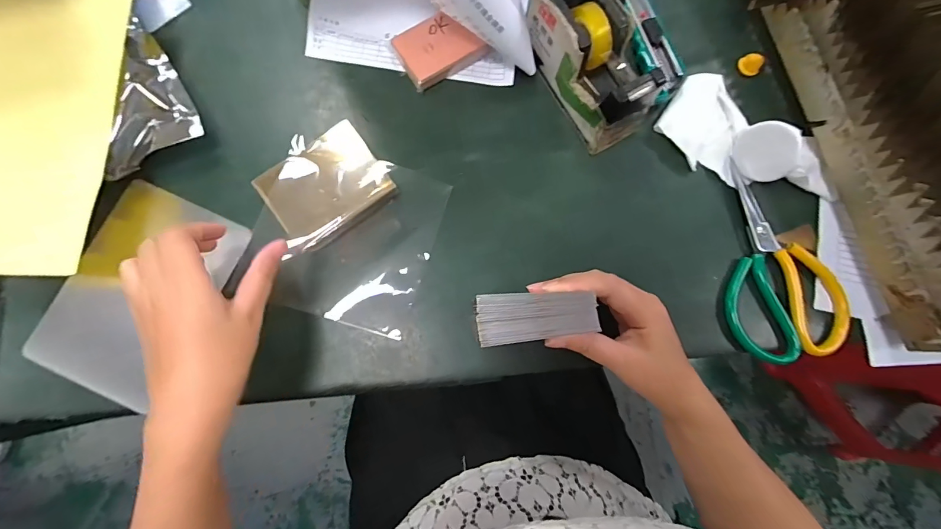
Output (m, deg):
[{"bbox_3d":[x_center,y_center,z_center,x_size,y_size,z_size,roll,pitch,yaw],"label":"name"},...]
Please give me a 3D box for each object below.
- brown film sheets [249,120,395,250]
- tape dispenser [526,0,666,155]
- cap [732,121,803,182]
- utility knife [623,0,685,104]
[{"bbox_3d":[-0.129,-0.069,0.362,0.102,0.018,0.081,-36,83,-7],"label":"brown film sheets"},{"bbox_3d":[0.110,-0.185,0.370,0.057,0.089,0.134,-31,83,-7],"label":"tape dispenser"},{"bbox_3d":[0.274,-0.104,0.373,0.009,0.054,0.052,-22,102,-27],"label":"cap"},{"bbox_3d":[0.170,-0.245,0.402,0.038,0.015,0.174,-13,81,-4],"label":"utility knife"}]

